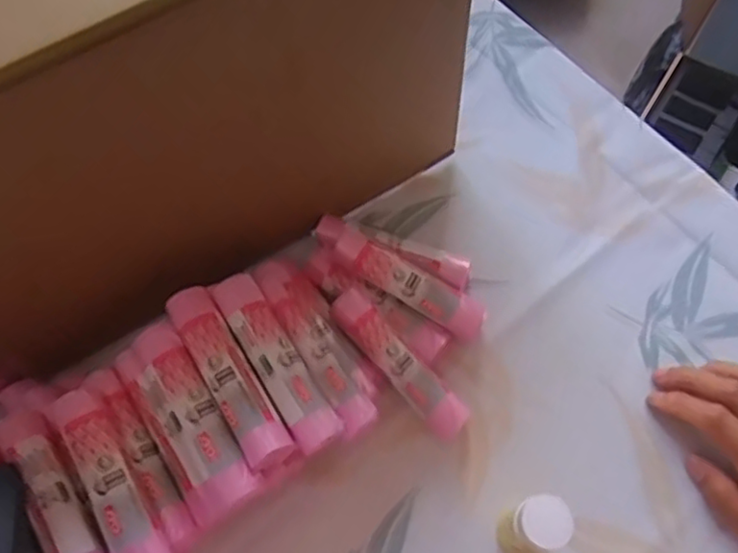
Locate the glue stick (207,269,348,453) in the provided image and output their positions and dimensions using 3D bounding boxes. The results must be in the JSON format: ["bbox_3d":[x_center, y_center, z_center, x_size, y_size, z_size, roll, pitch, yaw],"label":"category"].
[{"bbox_3d":[-0.059,0.051,0.418,0.029,0.023,0.120,-32,68,-9],"label":"glue stick"}]

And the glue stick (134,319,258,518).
[{"bbox_3d":[-0.109,0.083,0.404,0.035,0.025,0.118,-30,68,-9],"label":"glue stick"}]

